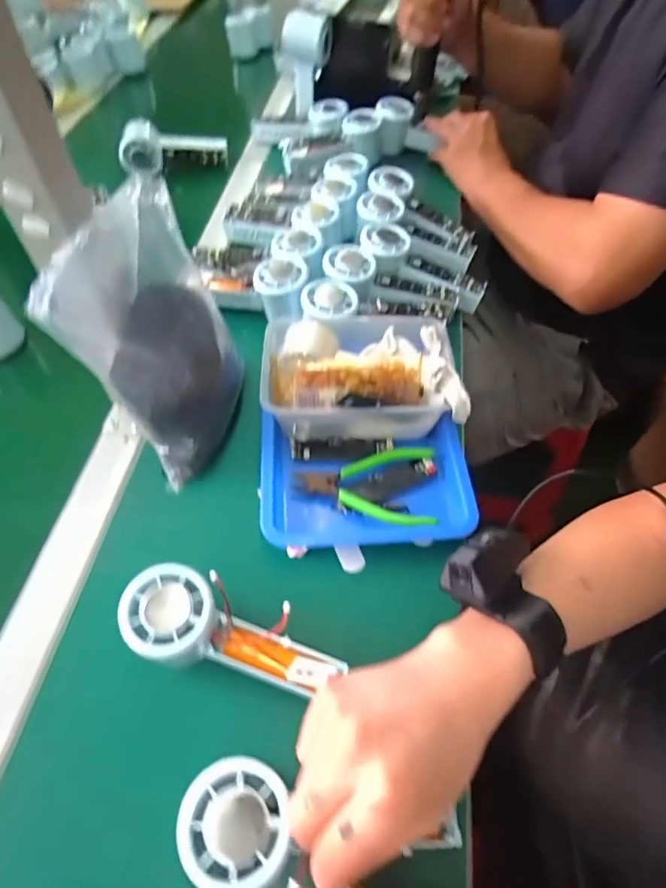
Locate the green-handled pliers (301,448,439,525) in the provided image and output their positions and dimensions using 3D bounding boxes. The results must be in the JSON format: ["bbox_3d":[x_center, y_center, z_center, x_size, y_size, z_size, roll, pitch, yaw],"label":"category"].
[{"bbox_3d":[0.030,0.035,0.422,0.110,0.010,0.073,1,55,1],"label":"green-handled pliers"}]

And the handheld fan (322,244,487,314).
[{"bbox_3d":[0.077,-0.182,0.544,0.175,0.028,0.057,7,54,-12],"label":"handheld fan"}]

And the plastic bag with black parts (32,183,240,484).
[{"bbox_3d":[-0.127,-0.084,0.395,0.087,0.183,0.133,14,56,10],"label":"plastic bag with black parts"}]

